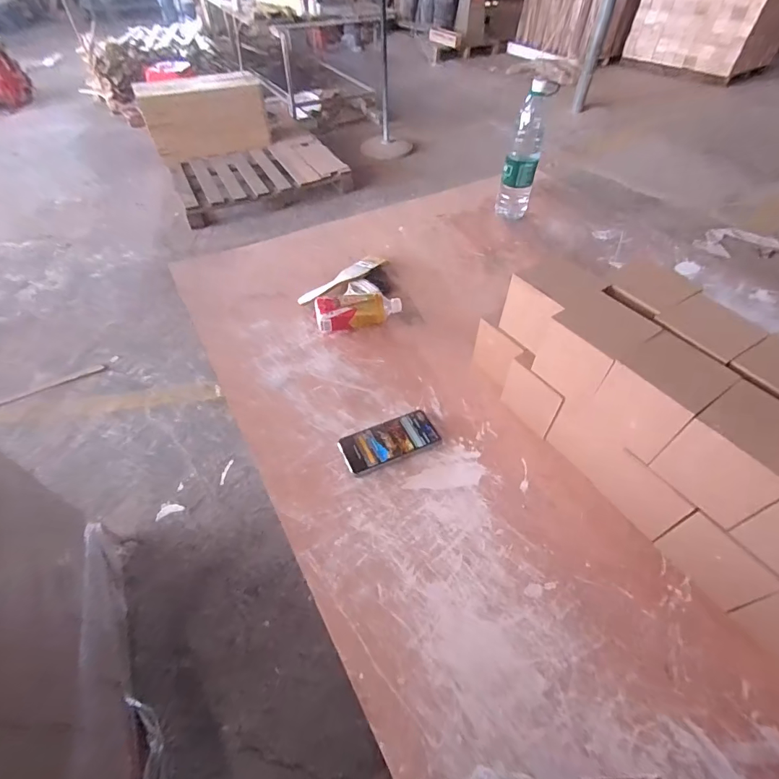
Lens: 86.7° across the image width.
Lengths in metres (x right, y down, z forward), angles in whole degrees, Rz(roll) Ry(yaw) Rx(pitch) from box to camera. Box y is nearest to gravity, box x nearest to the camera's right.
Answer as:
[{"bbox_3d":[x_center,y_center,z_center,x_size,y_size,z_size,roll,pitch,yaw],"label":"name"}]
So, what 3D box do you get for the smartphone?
[{"bbox_3d":[0.001,0.088,0.700,0.160,0.016,0.077,-20,52,-18],"label":"smartphone"}]

